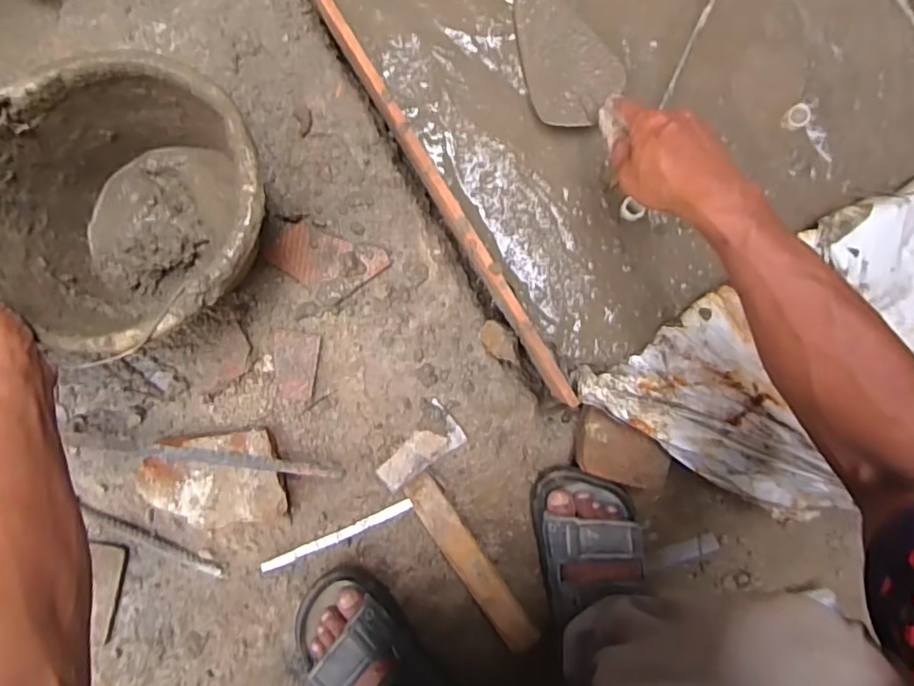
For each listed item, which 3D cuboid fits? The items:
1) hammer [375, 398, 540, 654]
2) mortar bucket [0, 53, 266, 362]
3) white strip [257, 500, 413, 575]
[{"bbox_3d":[0.006,0.211,0.612,0.090,0.027,0.266,-26,93,-1],"label":"hammer"},{"bbox_3d":[-0.278,-0.116,0.513,0.233,0.151,0.211,-43,94,0],"label":"mortar bucket"},{"bbox_3d":[-0.129,0.210,0.610,0.172,0.008,0.013,-24,93,-1],"label":"white strip"}]

